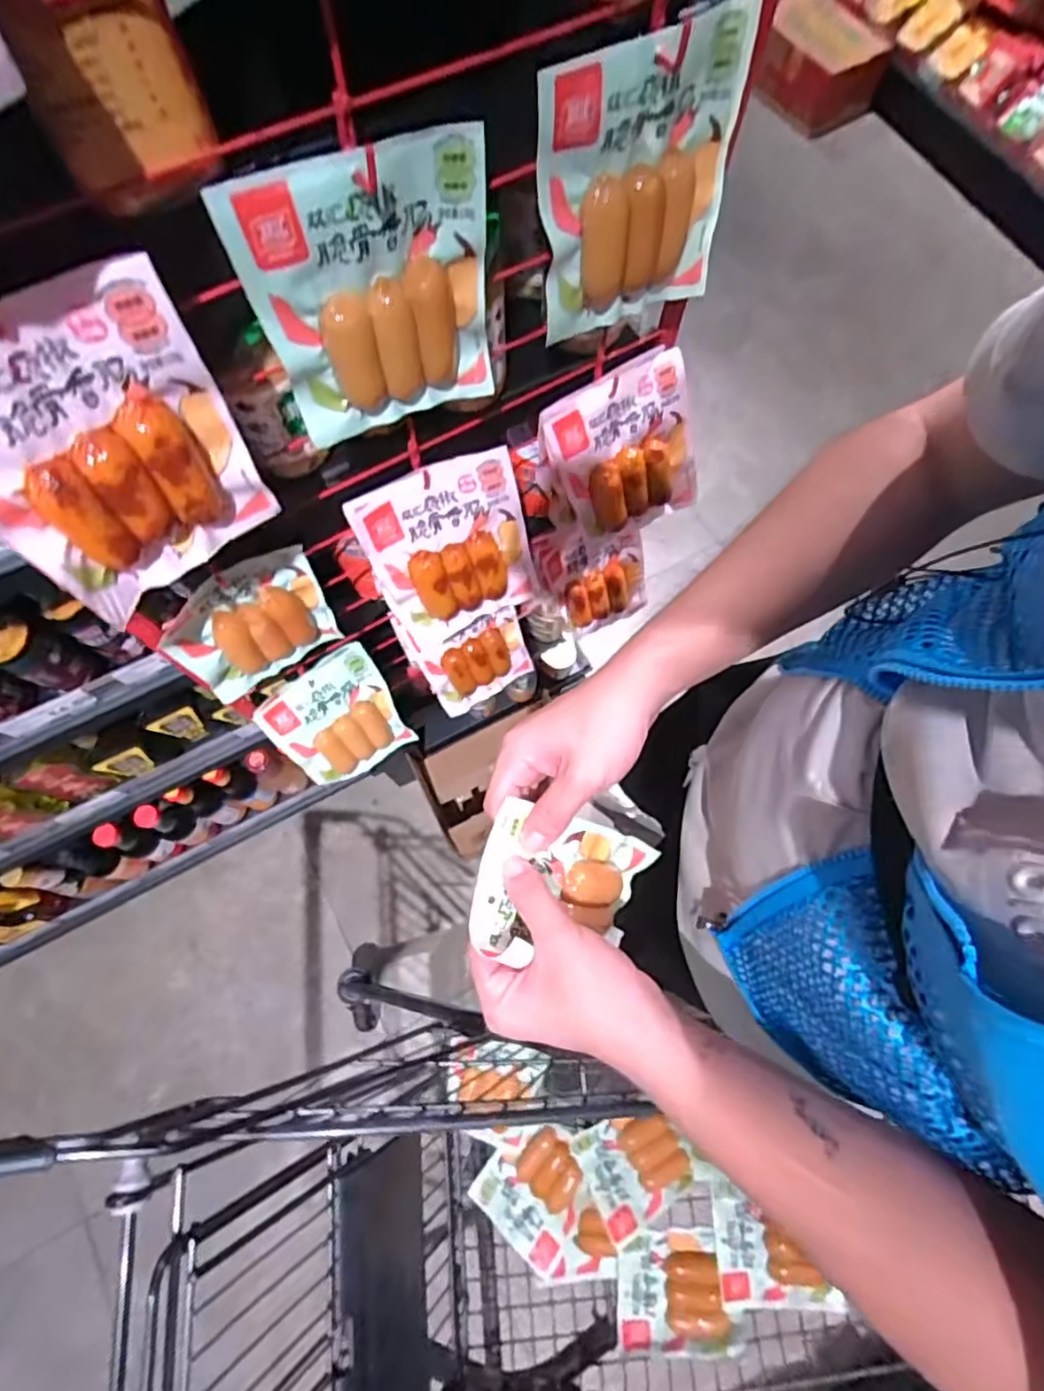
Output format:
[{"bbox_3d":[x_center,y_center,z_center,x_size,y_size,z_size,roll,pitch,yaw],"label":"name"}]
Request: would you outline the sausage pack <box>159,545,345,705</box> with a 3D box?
[{"bbox_3d":[-0.223,-0.060,0.512,0.125,0.132,0.032,-34,76,-11],"label":"sausage pack"}]

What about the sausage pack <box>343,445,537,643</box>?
[{"bbox_3d":[-0.058,-0.114,0.517,0.127,0.144,0.022,-22,43,-5],"label":"sausage pack"}]

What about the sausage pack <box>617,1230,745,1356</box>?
[{"bbox_3d":[0.185,0.709,0.744,0.137,0.020,0.121,2,72,0],"label":"sausage pack"}]

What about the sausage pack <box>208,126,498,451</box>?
[{"bbox_3d":[-0.078,-0.213,0.341,0.125,0.142,0.020,-21,74,-7],"label":"sausage pack"}]

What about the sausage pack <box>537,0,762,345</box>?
[{"bbox_3d":[0.069,-0.297,0.370,0.129,0.142,0.025,-23,74,-8],"label":"sausage pack"}]

